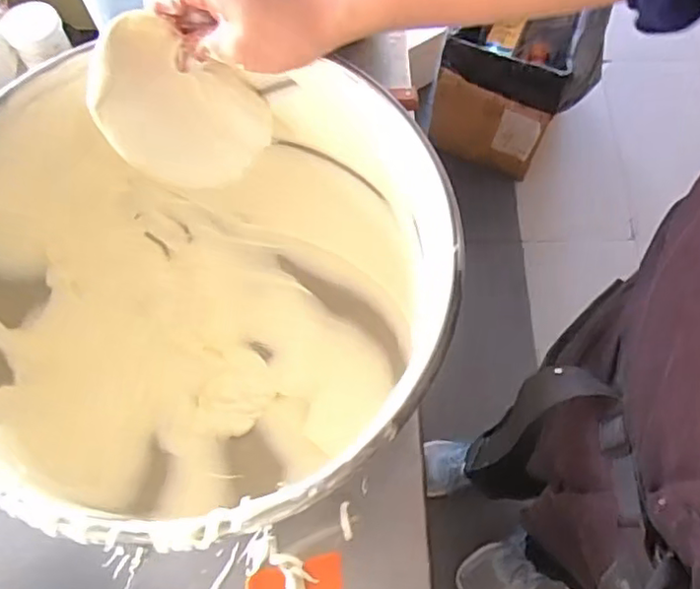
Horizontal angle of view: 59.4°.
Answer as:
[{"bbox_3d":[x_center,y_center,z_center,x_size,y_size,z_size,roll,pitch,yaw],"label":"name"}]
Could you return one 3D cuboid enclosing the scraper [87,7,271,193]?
[{"bbox_3d":[-0.127,-0.135,0.469,0.006,0.154,0.098,32,97,37],"label":"scraper"}]

